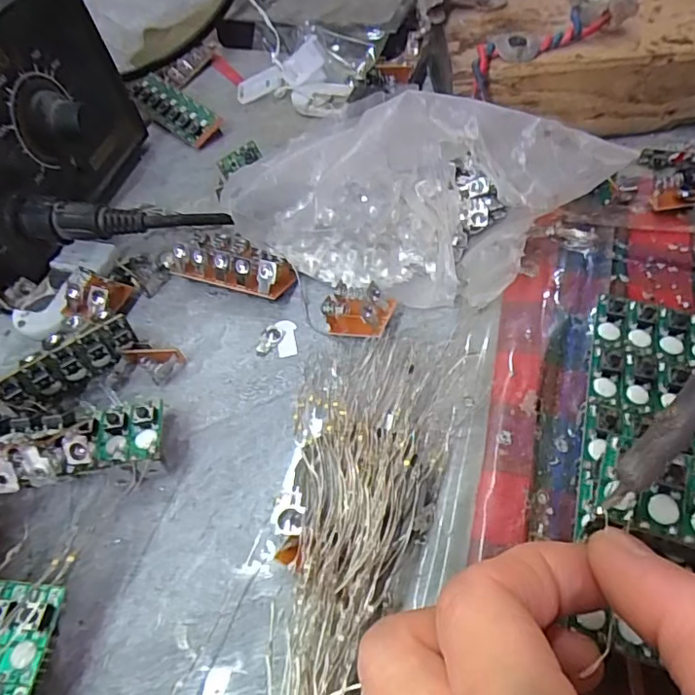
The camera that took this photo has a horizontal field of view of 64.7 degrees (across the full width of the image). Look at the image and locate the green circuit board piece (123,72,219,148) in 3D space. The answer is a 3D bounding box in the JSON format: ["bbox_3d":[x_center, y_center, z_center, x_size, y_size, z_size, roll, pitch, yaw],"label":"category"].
[{"bbox_3d":[-0.098,-0.133,0.303,0.070,0.006,0.021,39,87,26],"label":"green circuit board piece"}]

